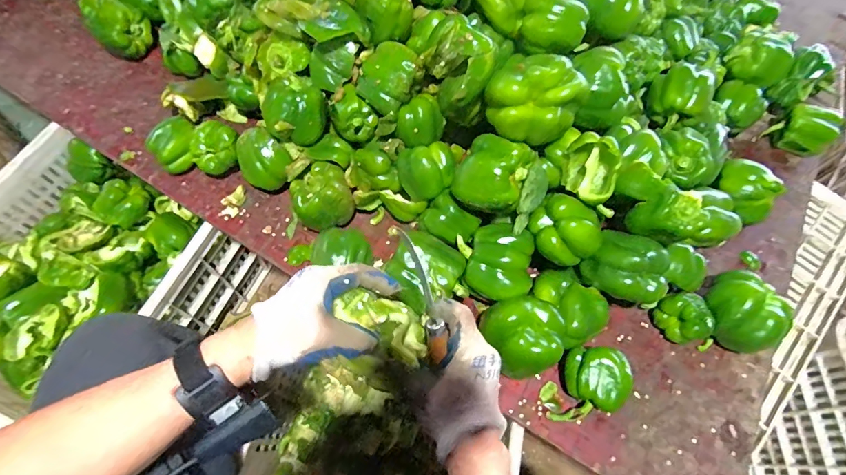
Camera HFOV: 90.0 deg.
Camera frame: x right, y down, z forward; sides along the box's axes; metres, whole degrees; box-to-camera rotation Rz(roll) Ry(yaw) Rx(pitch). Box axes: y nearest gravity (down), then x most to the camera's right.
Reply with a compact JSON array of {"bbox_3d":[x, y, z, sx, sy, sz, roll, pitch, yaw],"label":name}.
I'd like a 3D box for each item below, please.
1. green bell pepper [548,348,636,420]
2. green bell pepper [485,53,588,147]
[{"bbox_3d":[0.197,0.173,0.492,0.069,0.059,0.092,18,65,5],"label":"green bell pepper"},{"bbox_3d":[0.127,-0.160,0.492,0.106,0.071,0.081,26,66,9],"label":"green bell pepper"}]

